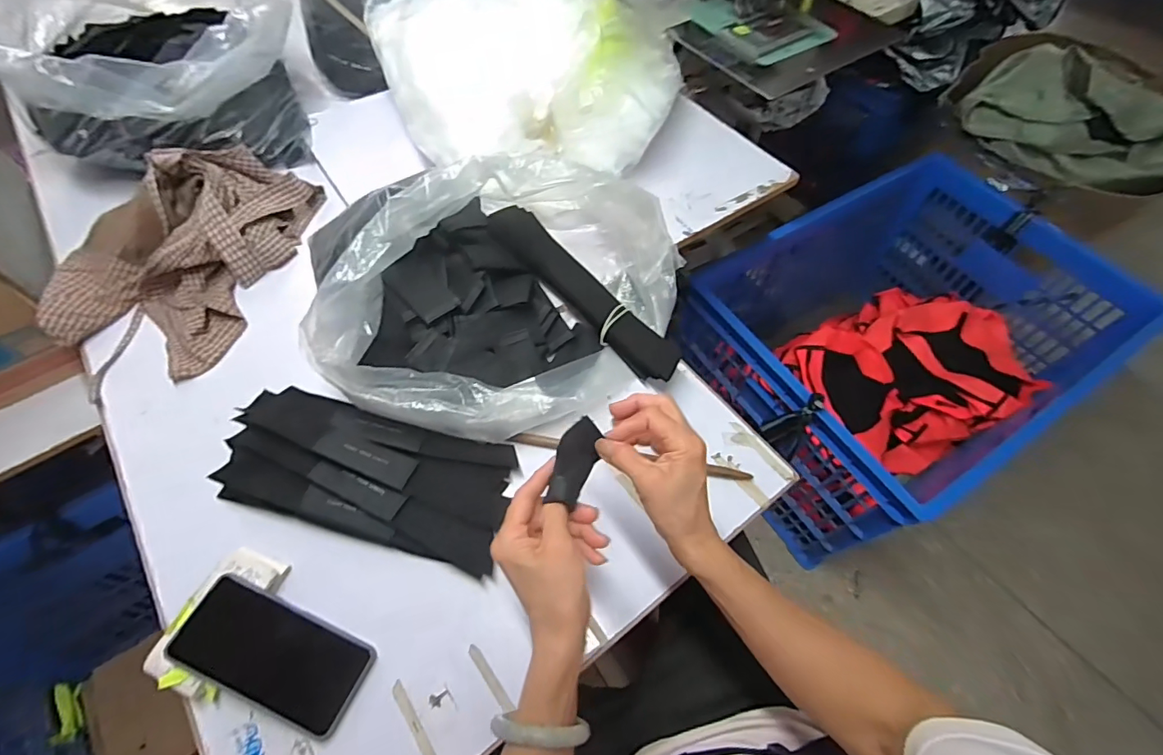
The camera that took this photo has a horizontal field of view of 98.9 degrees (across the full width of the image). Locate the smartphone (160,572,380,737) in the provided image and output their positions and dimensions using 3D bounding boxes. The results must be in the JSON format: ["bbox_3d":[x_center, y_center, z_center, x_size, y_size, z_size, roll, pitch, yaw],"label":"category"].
[{"bbox_3d":[-0.286,0.258,0.462,0.169,0.018,0.082,25,67,5],"label":"smartphone"}]

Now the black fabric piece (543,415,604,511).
[{"bbox_3d":[-0.006,0.070,0.409,0.029,0.025,0.069,17,72,10],"label":"black fabric piece"}]

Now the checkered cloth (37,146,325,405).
[{"bbox_3d":[-0.554,-0.183,0.683,0.232,0.103,0.363,12,60,8],"label":"checkered cloth"}]

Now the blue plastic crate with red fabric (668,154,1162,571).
[{"bbox_3d":[0.747,-0.080,1.278,0.855,0.487,0.689,-25,62,-14],"label":"blue plastic crate with red fabric"}]

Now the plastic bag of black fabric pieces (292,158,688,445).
[{"bbox_3d":[-0.069,-0.111,0.588,0.330,0.179,0.398,23,62,14],"label":"plastic bag of black fabric pieces"}]

